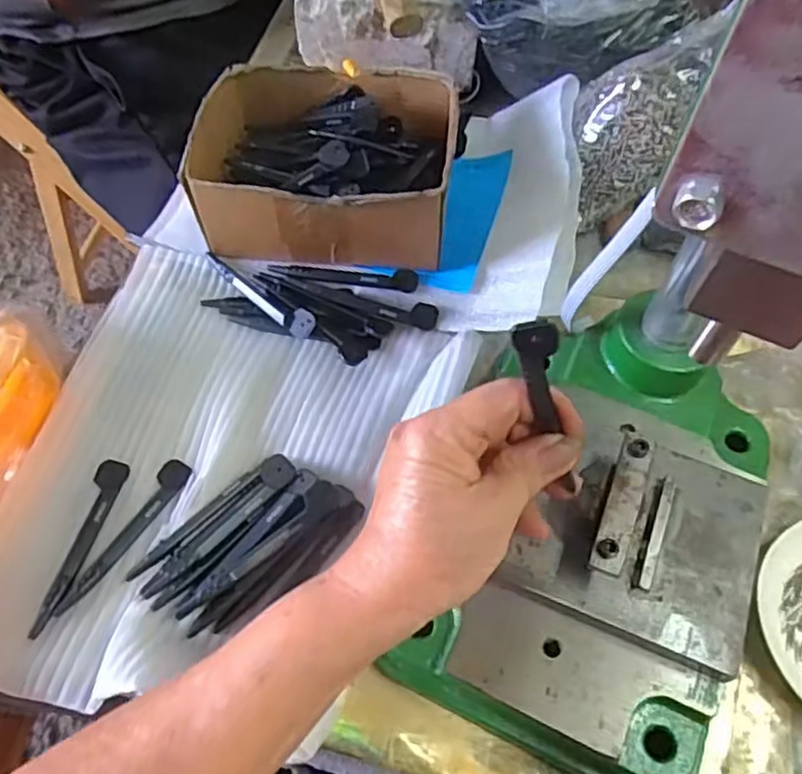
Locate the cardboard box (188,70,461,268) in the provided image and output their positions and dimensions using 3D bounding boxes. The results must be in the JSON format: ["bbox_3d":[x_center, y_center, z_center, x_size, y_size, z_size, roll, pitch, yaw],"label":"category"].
[{"bbox_3d":[-0.048,-0.151,0.475,0.165,0.063,0.130,8,59,2],"label":"cardboard box"}]

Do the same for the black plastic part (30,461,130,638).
[{"bbox_3d":[-0.173,0.083,0.377,0.016,0.008,0.097,13,60,5],"label":"black plastic part"}]

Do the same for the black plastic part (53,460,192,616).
[{"bbox_3d":[-0.147,0.079,0.380,0.017,0.007,0.097,24,61,11],"label":"black plastic part"}]

